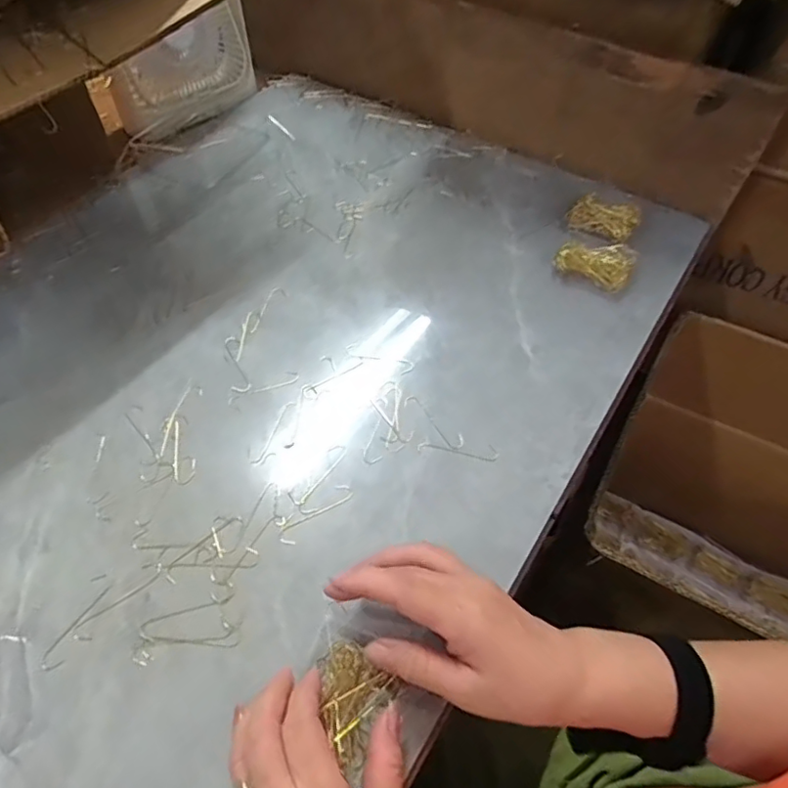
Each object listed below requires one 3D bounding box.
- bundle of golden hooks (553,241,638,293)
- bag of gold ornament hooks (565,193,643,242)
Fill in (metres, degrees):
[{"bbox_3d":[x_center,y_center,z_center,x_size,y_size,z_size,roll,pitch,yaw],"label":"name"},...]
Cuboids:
[{"bbox_3d":[0.204,-0.135,0.574,0.072,0.016,0.052,26,57,18],"label":"bundle of golden hooks"},{"bbox_3d":[0.222,-0.186,0.600,0.049,0.024,0.067,-38,62,-25],"label":"bag of gold ornament hooks"}]

